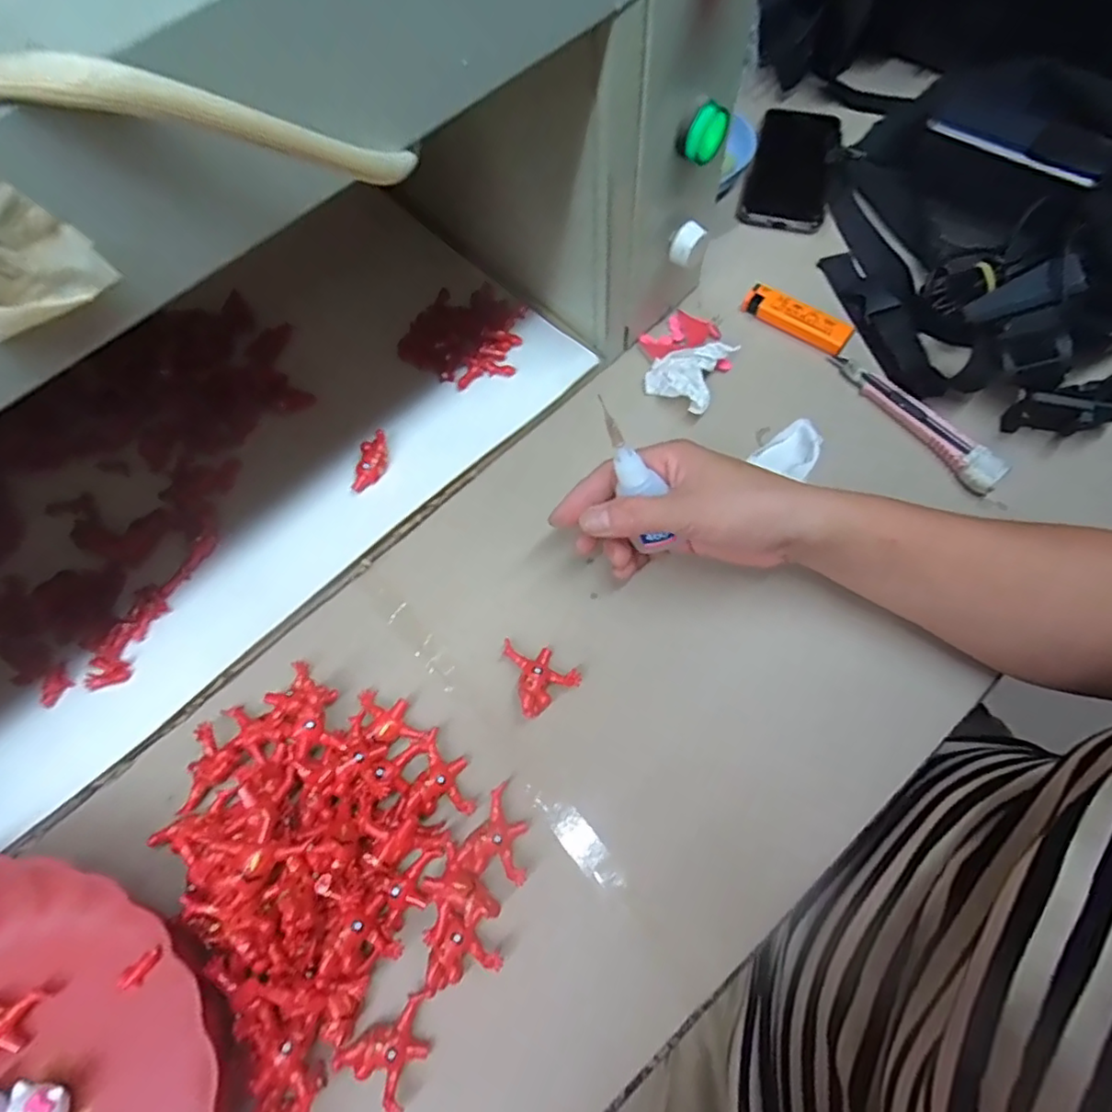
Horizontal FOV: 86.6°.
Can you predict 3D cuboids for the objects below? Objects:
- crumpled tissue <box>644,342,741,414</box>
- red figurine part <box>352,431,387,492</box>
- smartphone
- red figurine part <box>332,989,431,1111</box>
[{"bbox_3d":[0.094,-0.132,0.427,0.049,0.026,0.054,27,73,14],"label":"crumpled tissue"},{"bbox_3d":[-0.123,-0.063,0.396,0.019,0.010,0.042,4,69,6],"label":"red figurine part"},{"bbox_3d":[0.205,-0.343,0.508,0.068,0.012,0.152,16,71,10],"label":"smartphone"},{"bbox_3d":[-0.078,0.235,0.287,0.037,0.012,0.044,30,74,15],"label":"red figurine part"}]

